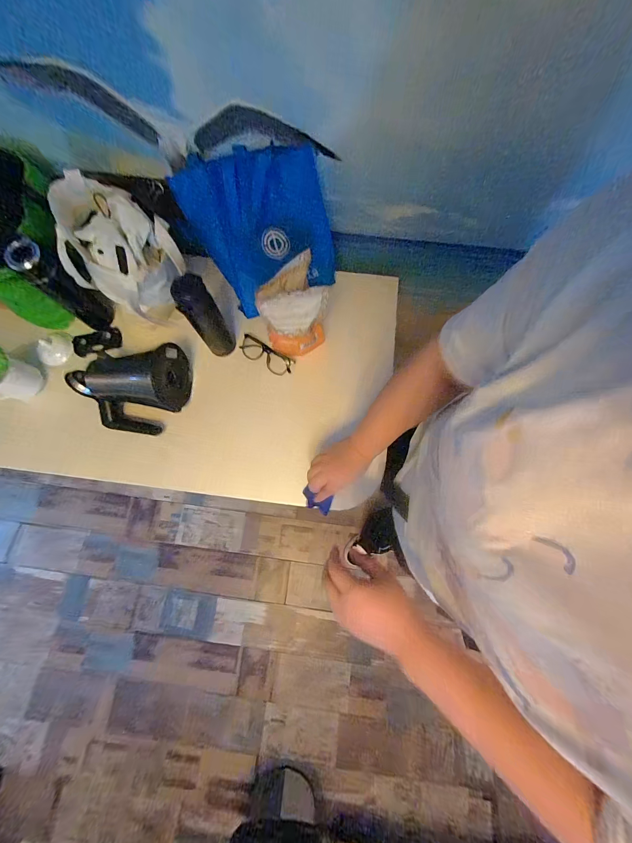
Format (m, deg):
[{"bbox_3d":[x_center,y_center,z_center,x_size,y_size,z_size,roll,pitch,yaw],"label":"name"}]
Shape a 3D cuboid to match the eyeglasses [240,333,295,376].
[{"bbox_3d":[-0.120,-0.159,0.741,0.138,0.042,0.045,29,77,7],"label":"eyeglasses"}]

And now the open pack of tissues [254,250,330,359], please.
[{"bbox_3d":[-0.048,-0.225,0.648,0.133,0.186,0.097,-30,77,-8],"label":"open pack of tissues"}]

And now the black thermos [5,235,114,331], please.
[{"bbox_3d":[-0.513,-0.272,0.629,0.070,0.204,0.071,0,75,0],"label":"black thermos"}]

